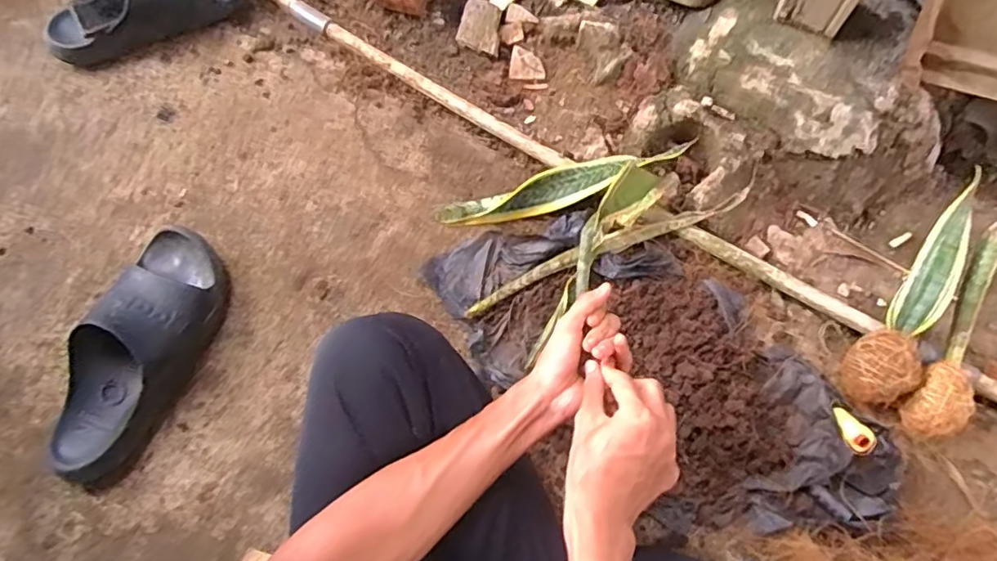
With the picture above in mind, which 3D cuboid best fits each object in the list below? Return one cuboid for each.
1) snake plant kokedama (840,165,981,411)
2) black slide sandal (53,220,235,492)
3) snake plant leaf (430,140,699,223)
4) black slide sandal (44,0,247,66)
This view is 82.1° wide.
[{"bbox_3d":[0.484,0.026,0.660,0.071,0.099,0.272,34,77,12],"label":"snake plant kokedama"},{"bbox_3d":[-0.416,0.081,0.671,0.123,0.085,0.302,11,73,6],"label":"black slide sandal"},{"bbox_3d":[0.084,-0.123,0.753,0.325,0.043,0.050,-18,72,-4],"label":"snake plant leaf"},{"bbox_3d":[-0.525,-0.418,0.844,0.305,0.084,0.101,-24,73,-5],"label":"black slide sandal"}]

